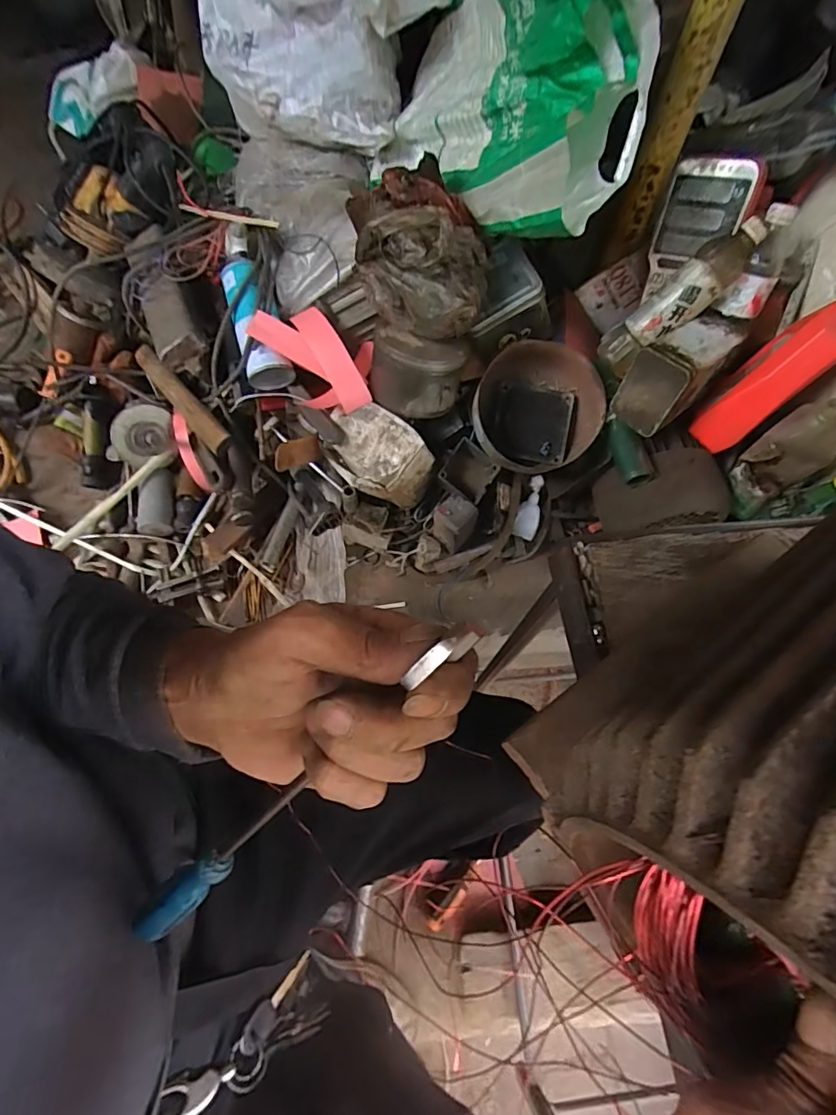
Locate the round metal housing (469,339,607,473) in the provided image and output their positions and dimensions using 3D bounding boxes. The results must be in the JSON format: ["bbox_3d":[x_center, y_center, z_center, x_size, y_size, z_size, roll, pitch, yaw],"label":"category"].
[{"bbox_3d":[0.167,-0.210,0.712,0.178,0.071,0.166,0,93,1],"label":"round metal housing"}]

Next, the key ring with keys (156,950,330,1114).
[{"bbox_3d":[-0.133,0.387,0.407,0.155,0.054,0.059,-1,57,-48],"label":"key ring with keys"}]

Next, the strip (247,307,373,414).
[{"bbox_3d":[-0.144,-0.278,0.695,0.179,0.045,0.140,24,67,-16],"label":"strip"}]

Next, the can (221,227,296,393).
[{"bbox_3d":[-0.235,-0.352,0.711,0.065,0.055,0.225,-16,85,-8],"label":"can"}]

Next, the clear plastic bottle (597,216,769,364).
[{"bbox_3d":[0.339,-0.339,0.657,0.215,0.049,0.056,-36,64,30],"label":"clear plastic bottle"}]

